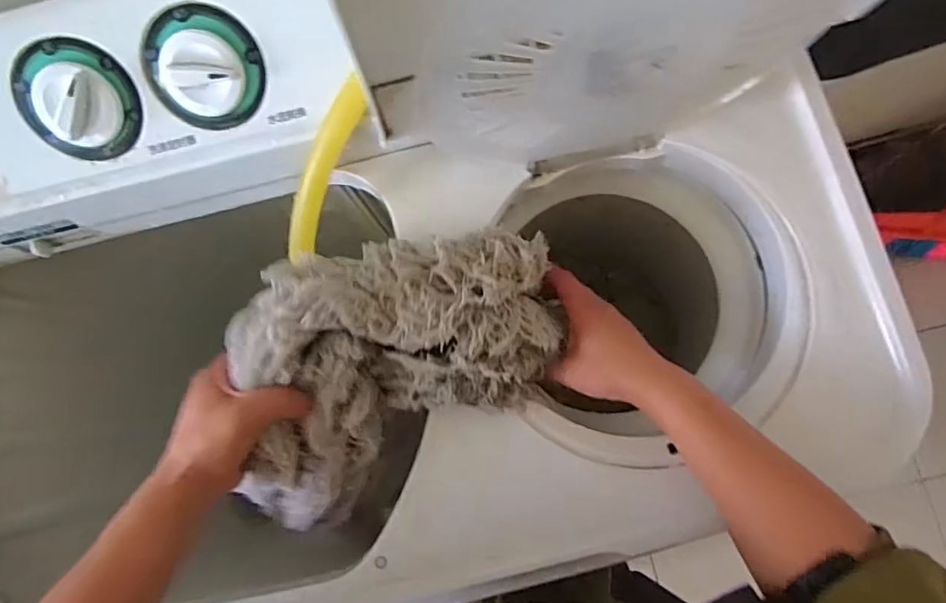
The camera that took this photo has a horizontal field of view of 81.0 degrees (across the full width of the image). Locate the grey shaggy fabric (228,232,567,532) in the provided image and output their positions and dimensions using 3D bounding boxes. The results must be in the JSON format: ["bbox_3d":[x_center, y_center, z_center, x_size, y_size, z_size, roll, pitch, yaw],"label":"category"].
[{"bbox_3d":[-0.069,0.040,0.407,0.284,0.116,0.160,-32,81,-2],"label":"grey shaggy fabric"}]

